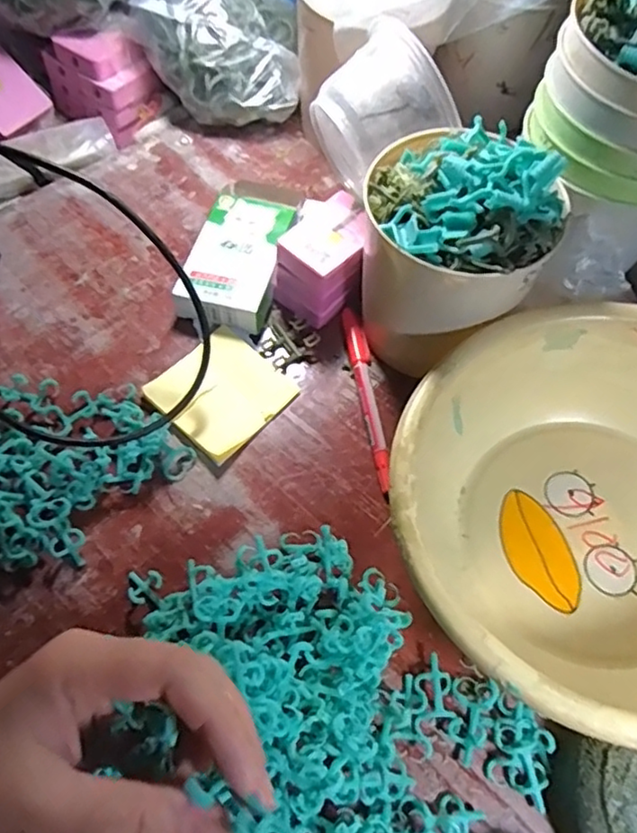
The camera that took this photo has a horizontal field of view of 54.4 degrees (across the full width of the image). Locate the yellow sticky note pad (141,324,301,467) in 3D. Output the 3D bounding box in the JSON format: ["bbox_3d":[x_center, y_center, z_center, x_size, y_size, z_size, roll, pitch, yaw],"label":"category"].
[{"bbox_3d":[-0.064,-0.017,0.415,0.074,0.014,0.078,39,66,17],"label":"yellow sticky note pad"}]

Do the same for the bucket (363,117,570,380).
[{"bbox_3d":[0.079,-0.097,0.385,0.110,0.142,0.102,1,61,-2],"label":"bucket"}]

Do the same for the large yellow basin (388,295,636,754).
[{"bbox_3d":[0.151,0.051,0.336,0.217,0.087,0.221,1,61,-2],"label":"large yellow basin"}]

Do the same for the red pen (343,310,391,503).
[{"bbox_3d":[0.033,-0.017,0.416,0.013,0.007,0.138,-7,62,-6],"label":"red pen"}]

